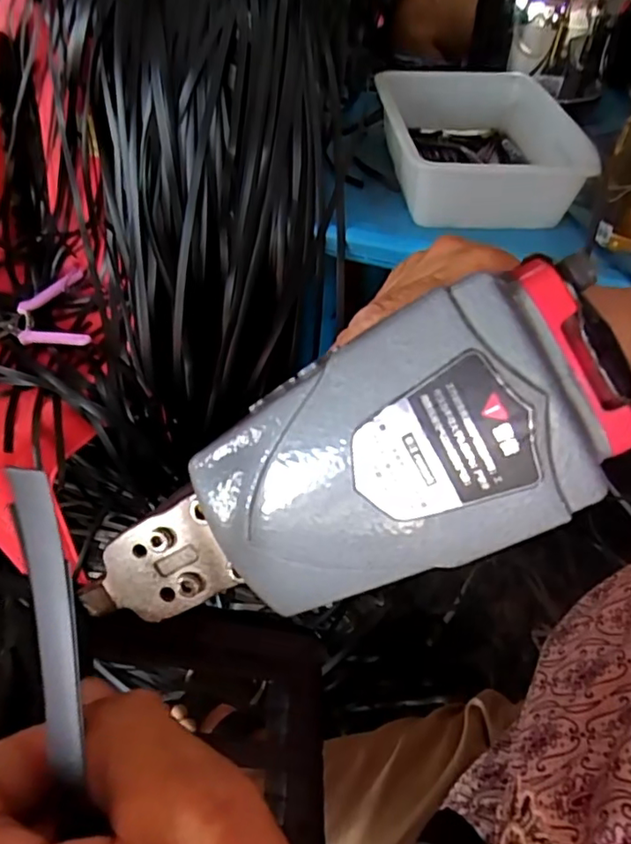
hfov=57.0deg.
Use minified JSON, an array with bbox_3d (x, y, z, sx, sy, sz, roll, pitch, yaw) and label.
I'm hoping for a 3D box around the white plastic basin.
[{"bbox_3d":[0.186,-0.319,0.680,0.222,0.084,0.261,2,48,-4],"label":"white plastic basin"}]

